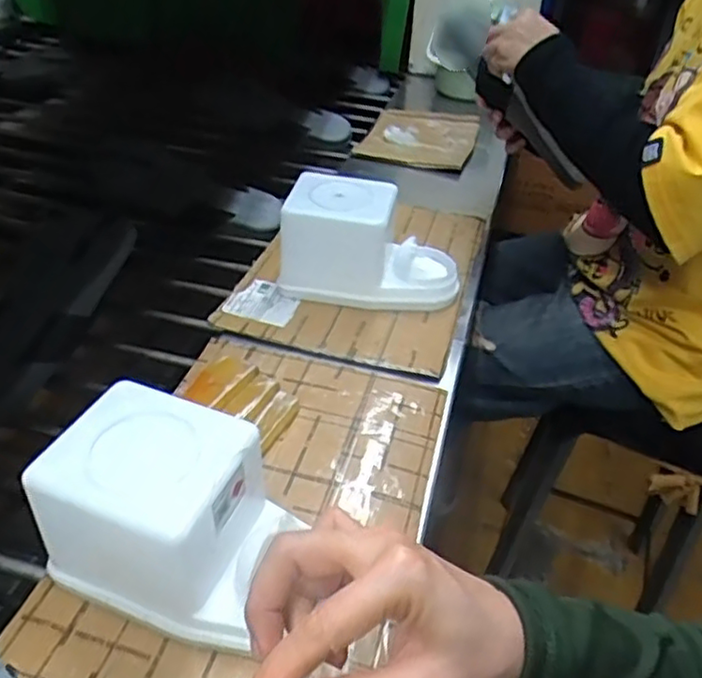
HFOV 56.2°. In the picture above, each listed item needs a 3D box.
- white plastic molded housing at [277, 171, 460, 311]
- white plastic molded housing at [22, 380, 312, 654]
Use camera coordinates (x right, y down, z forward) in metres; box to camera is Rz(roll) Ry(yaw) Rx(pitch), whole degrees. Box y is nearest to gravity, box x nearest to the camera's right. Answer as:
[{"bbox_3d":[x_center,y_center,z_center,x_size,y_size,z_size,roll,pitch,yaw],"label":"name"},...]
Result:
[{"bbox_3d":[0.022,-0.099,0.694,0.189,0.108,0.089,8,38,4],"label":"white plastic molded housing"},{"bbox_3d":[-0.111,0.110,0.409,0.132,0.108,0.104,15,41,14],"label":"white plastic molded housing"}]

